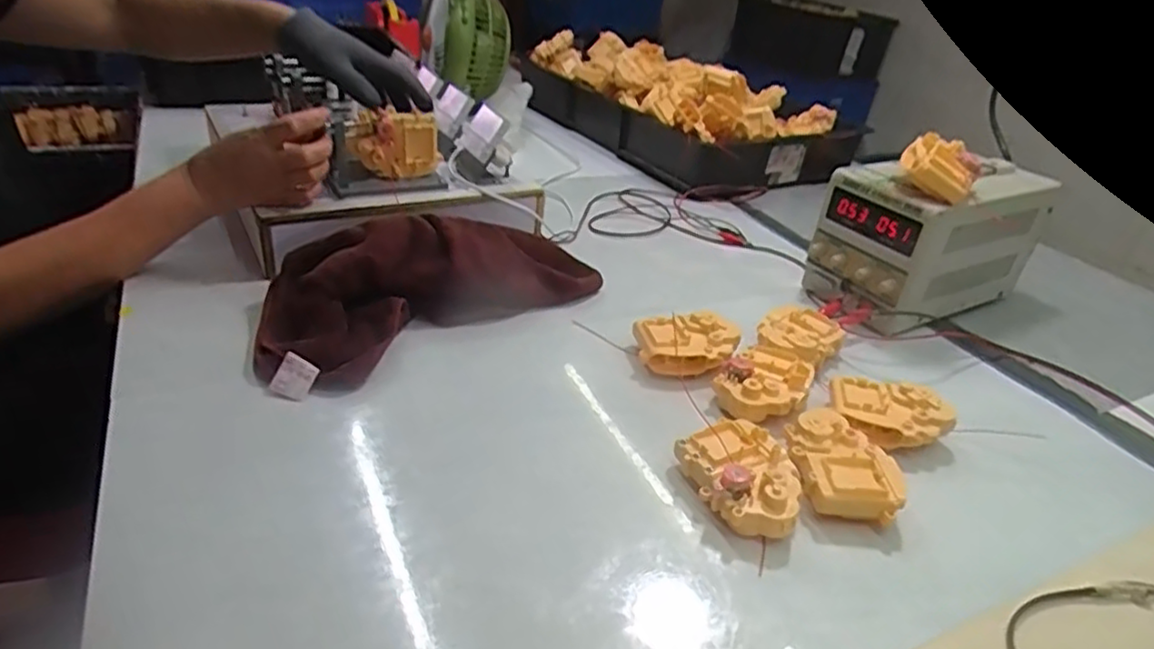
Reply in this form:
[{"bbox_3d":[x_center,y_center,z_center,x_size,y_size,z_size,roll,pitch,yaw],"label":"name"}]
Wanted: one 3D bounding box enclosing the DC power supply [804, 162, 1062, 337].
[{"bbox_3d":[0.411,-0.105,0.787,0.264,0.168,0.127,-13,37,-29],"label":"DC power supply"}]

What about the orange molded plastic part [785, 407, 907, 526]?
[{"bbox_3d":[0.201,0.109,0.520,0.082,0.038,0.094,7,32,1],"label":"orange molded plastic part"}]

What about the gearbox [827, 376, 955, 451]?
[{"bbox_3d":[0.268,0.079,0.581,0.100,0.039,0.055,13,32,10],"label":"gearbox"}]

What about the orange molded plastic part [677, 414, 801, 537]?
[{"bbox_3d":[0.122,0.113,0.495,0.072,0.039,0.096,-14,37,-30],"label":"orange molded plastic part"}]

